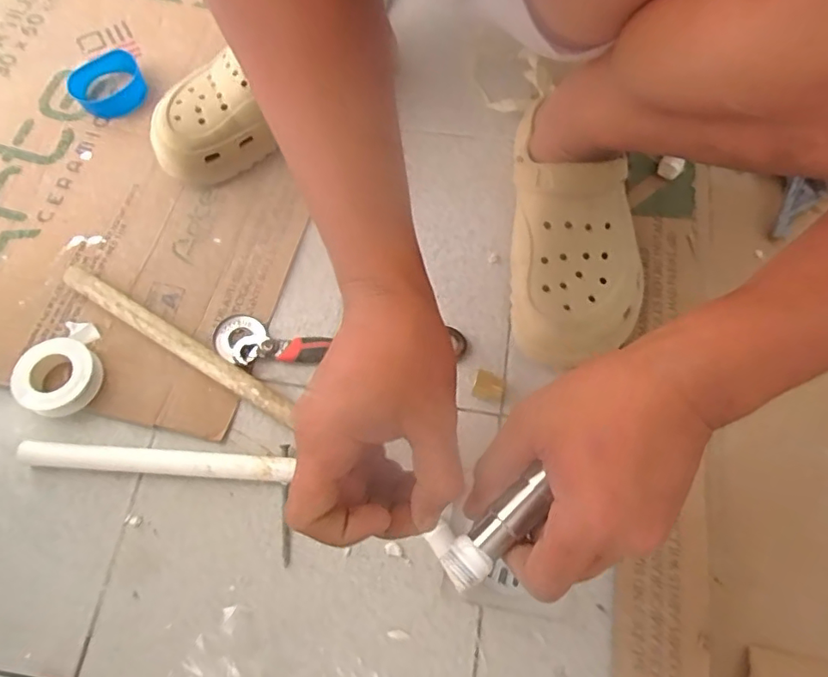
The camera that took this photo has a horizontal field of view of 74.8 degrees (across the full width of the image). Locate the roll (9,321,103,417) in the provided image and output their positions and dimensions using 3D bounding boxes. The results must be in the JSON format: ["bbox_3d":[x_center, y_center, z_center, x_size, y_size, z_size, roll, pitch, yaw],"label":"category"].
[{"bbox_3d":[-0.314,0.025,0.484,0.069,0.033,0.084,21,71,10],"label":"roll"}]

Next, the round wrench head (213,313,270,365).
[{"bbox_3d":[-0.166,-0.003,0.505,0.047,0.011,0.045,-1,69,2],"label":"round wrench head"}]

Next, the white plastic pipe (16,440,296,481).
[{"bbox_3d":[-0.218,0.105,0.461,0.228,0.022,0.022,2,69,3],"label":"white plastic pipe"}]

